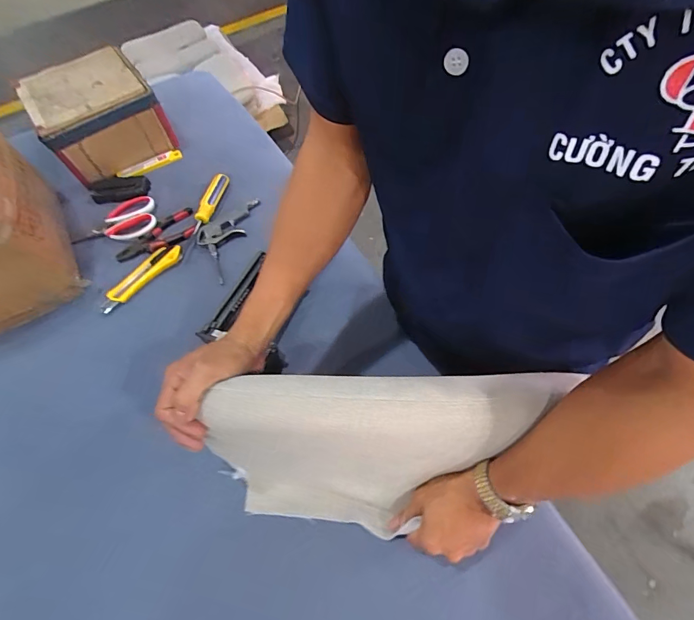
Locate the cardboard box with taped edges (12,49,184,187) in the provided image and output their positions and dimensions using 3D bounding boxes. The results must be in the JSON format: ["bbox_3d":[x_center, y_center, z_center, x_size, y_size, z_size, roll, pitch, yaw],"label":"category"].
[{"bbox_3d":[-0.505,-0.396,0.797,0.210,0.136,0.213,-34,63,-14],"label":"cardboard box with taped edges"}]

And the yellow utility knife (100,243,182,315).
[{"bbox_3d":[-0.356,-0.059,0.663,0.040,0.012,0.157,34,68,21],"label":"yellow utility knife"}]

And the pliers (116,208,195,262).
[{"bbox_3d":[-0.336,-0.130,0.703,0.072,0.014,0.156,35,69,22],"label":"pliers"}]

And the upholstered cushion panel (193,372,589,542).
[{"bbox_3d":[0.025,0.157,0.406,0.327,0.228,0.040,-3,38,7],"label":"upholstered cushion panel"}]

